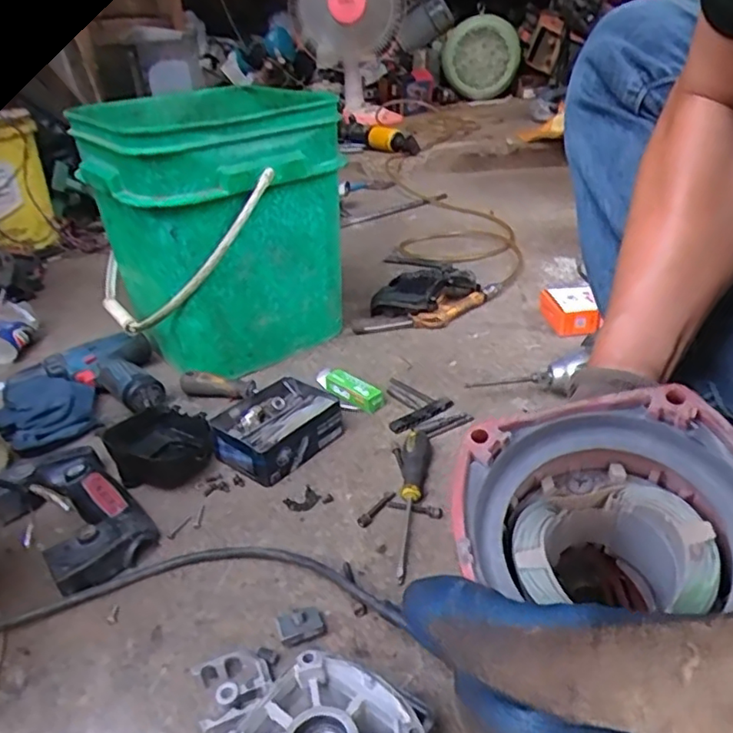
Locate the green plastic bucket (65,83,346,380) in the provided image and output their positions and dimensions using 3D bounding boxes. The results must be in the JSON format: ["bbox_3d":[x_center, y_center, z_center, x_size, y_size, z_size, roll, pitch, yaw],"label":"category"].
[{"bbox_3d":[-0.229,-0.194,0.899,0.333,0.341,0.297,25,42,38],"label":"green plastic bucket"}]

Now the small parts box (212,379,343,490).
[{"bbox_3d":[-0.105,0.069,0.713,0.113,0.045,0.141,20,38,36],"label":"small parts box"}]

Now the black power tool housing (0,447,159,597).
[{"bbox_3d":[-0.303,0.147,0.619,0.112,0.037,0.211,-28,36,-36],"label":"black power tool housing"}]

